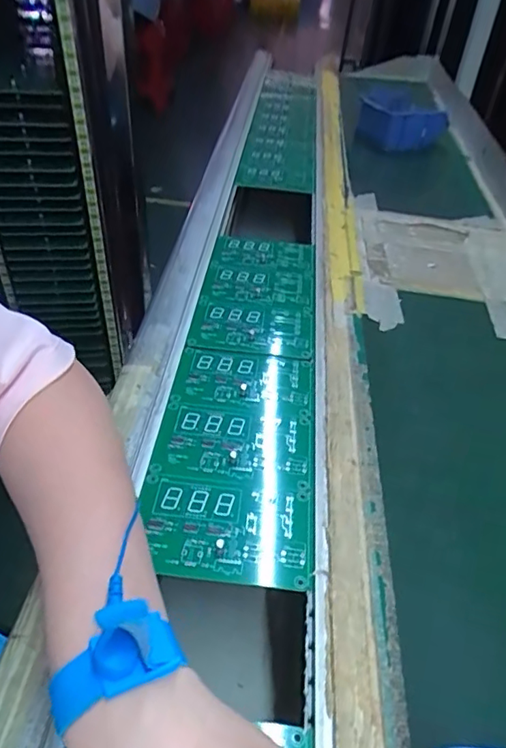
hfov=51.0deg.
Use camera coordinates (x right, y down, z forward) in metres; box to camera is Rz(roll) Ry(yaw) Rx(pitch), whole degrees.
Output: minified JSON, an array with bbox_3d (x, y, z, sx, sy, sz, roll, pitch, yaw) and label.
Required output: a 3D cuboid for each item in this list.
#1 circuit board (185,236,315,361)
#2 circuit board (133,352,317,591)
[{"bbox_3d":[0.006,-0.098,0.612,0.125,0.008,0.245,6,41,2],"label":"circuit board"},{"bbox_3d":[-0.015,0.058,0.432,0.125,0.009,0.231,5,41,1],"label":"circuit board"}]

